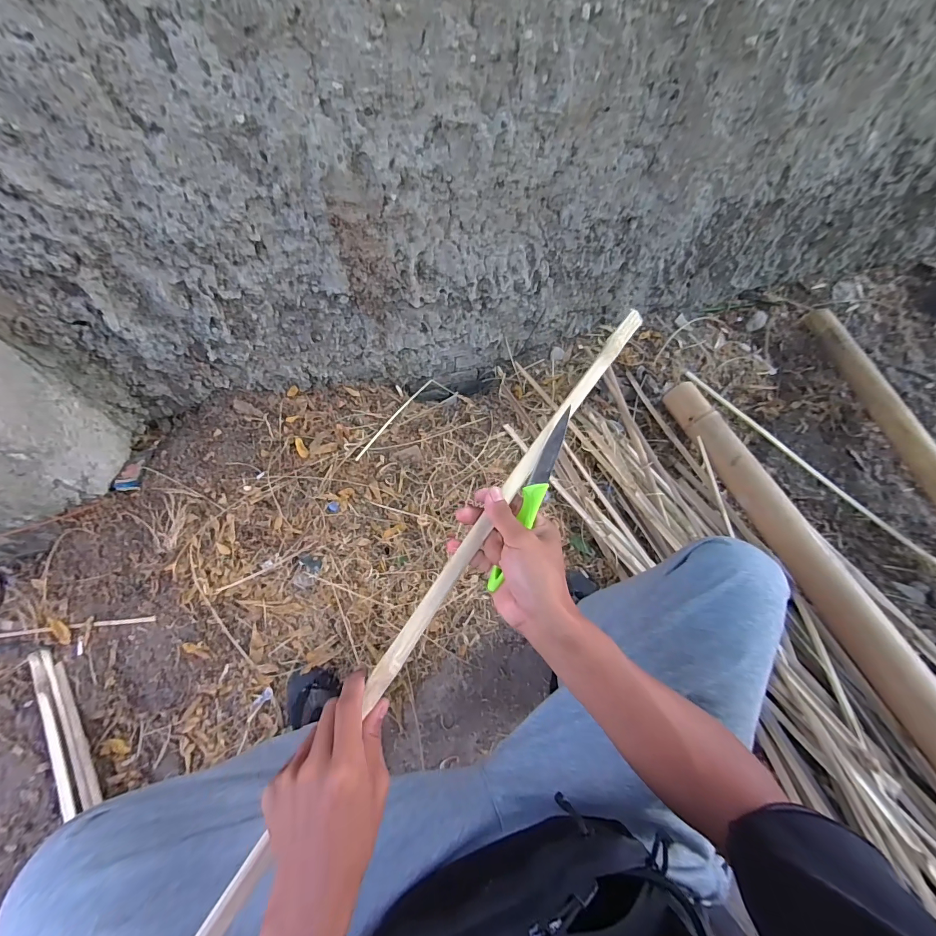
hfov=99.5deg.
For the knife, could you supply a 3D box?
[{"bbox_3d":[0.062,0.028,0.381,0.020,0.008,0.184,23,81,14],"label":"knife"}]

